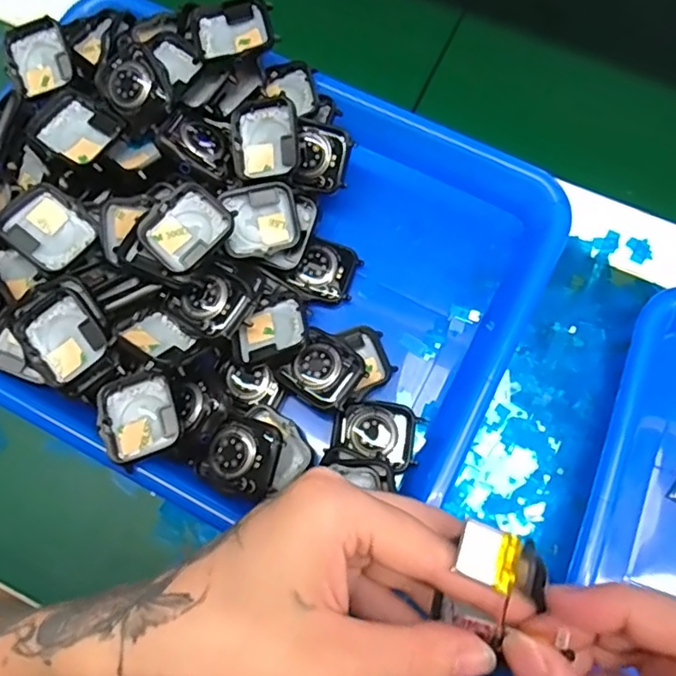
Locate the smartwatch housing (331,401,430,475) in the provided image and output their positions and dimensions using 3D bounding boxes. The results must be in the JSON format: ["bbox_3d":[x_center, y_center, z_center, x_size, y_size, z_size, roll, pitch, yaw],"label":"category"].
[{"bbox_3d":[0.021,0.049,0.303,0.045,0.016,0.033,10,74,5],"label":"smartwatch housing"}]

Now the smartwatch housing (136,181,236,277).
[{"bbox_3d":[-0.078,-0.056,0.301,0.038,0.010,0.042,41,87,10],"label":"smartwatch housing"}]

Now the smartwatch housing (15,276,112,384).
[{"bbox_3d":[-0.139,-0.003,0.292,0.038,0.010,0.046,-32,92,-2],"label":"smartwatch housing"}]

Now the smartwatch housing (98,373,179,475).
[{"bbox_3d":[-0.099,0.040,0.291,0.036,0.010,0.043,-20,74,-4],"label":"smartwatch housing"}]

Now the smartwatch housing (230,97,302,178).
[{"bbox_3d":[-0.040,-0.110,0.318,0.038,0.009,0.043,-2,92,17],"label":"smartwatch housing"}]

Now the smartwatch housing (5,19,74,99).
[{"bbox_3d":[-0.178,-0.166,0.346,0.035,0.011,0.040,-16,97,-1],"label":"smartwatch housing"}]

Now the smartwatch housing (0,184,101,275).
[{"bbox_3d":[-0.149,-0.057,0.300,0.042,0.010,0.037,37,69,-7],"label":"smartwatch housing"}]

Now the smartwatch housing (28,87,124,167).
[{"bbox_3d":[-0.138,-0.111,0.310,0.044,0.010,0.038,32,78,11],"label":"smartwatch housing"}]

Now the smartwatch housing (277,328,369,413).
[{"bbox_3d":[-0.007,0.019,0.307,0.036,0.016,0.035,37,78,11],"label":"smartwatch housing"}]

